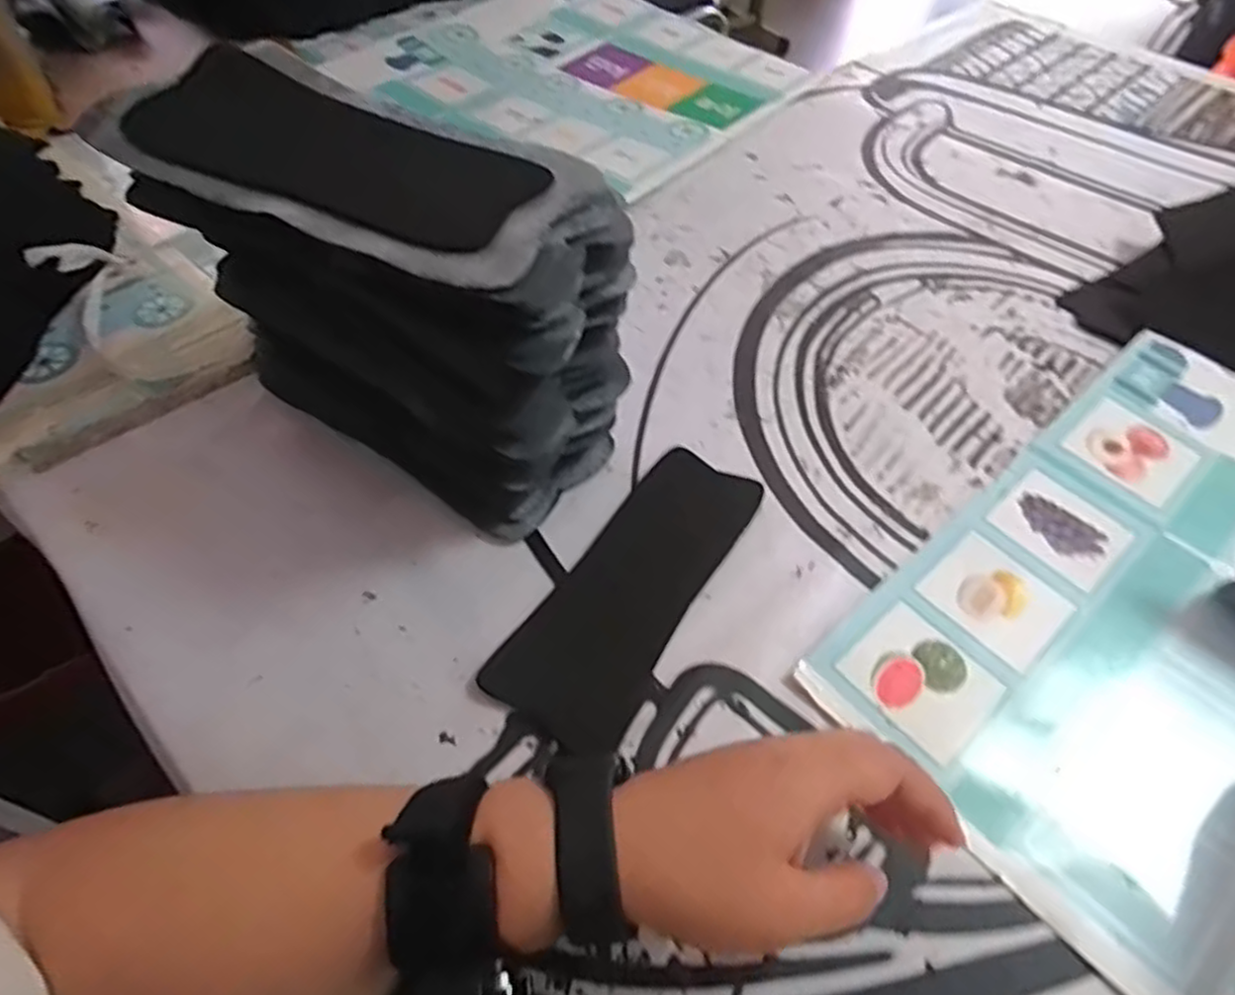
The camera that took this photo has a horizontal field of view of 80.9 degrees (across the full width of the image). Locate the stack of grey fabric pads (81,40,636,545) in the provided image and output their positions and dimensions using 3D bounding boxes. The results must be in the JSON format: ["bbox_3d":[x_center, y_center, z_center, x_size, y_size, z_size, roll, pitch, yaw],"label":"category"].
[{"bbox_3d":[-0.121,-0.095,0.384,0.240,0.186,0.095,24,55,15],"label":"stack of grey fabric pads"}]

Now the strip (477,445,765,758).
[{"bbox_3d":[0.011,0.045,0.395,0.070,0.004,0.186,28,56,18],"label":"strip"}]

